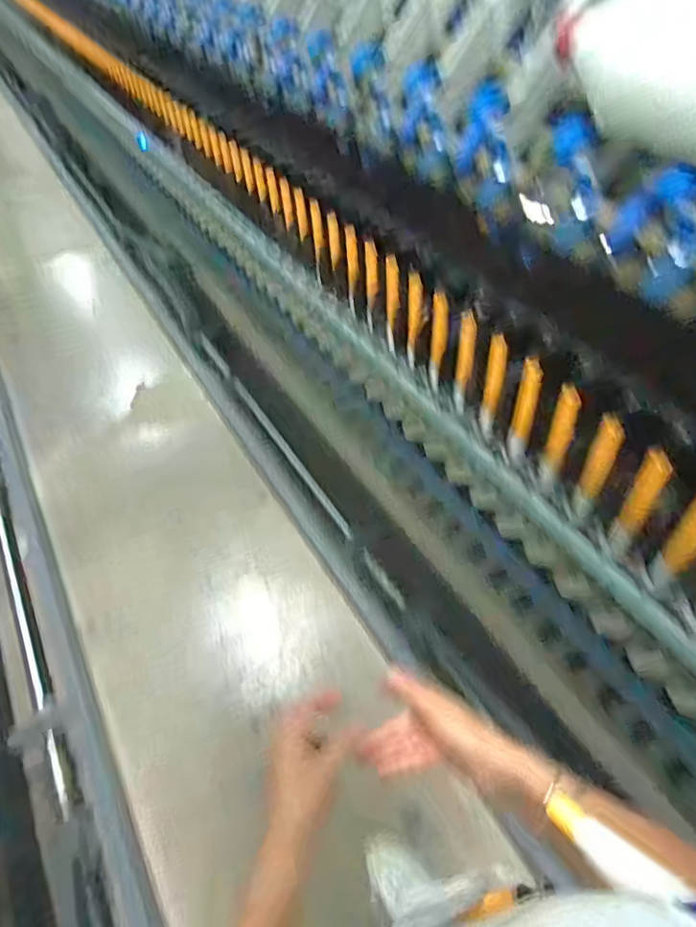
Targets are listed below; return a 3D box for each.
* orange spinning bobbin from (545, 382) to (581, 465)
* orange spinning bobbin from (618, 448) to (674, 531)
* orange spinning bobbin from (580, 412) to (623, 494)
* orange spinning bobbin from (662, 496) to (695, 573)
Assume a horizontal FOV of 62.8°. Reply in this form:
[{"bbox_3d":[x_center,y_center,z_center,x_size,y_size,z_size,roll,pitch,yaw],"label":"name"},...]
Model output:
[{"bbox_3d":[0.296,-0.048,0.790,0.026,0.138,0.034,15,52,18],"label":"orange spinning bobbin"},{"bbox_3d":[0.366,0.041,0.709,0.028,0.149,0.033,24,55,24],"label":"orange spinning bobbin"},{"bbox_3d":[0.330,-0.008,0.743,0.028,0.129,0.024,24,55,24],"label":"orange spinning bobbin"},{"bbox_3d":[0.399,0.080,0.662,0.033,0.132,0.029,33,60,29],"label":"orange spinning bobbin"}]

